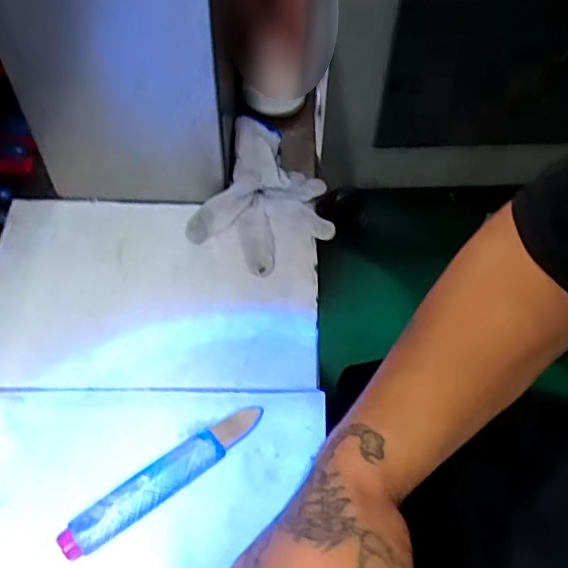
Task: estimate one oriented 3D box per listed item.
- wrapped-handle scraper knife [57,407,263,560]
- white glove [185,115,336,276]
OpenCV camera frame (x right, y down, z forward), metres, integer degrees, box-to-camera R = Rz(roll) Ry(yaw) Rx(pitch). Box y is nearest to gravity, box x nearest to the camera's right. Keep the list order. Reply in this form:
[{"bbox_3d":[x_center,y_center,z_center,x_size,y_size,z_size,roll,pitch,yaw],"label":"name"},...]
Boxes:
[{"bbox_3d":[-0.084,0.139,0.429,0.161,0.015,0.027,-31,63,-21],"label":"wrapped-handle scraper knife"},{"bbox_3d":[-0.010,-0.085,0.573,0.118,0.036,0.160,17,57,9],"label":"white glove"}]

